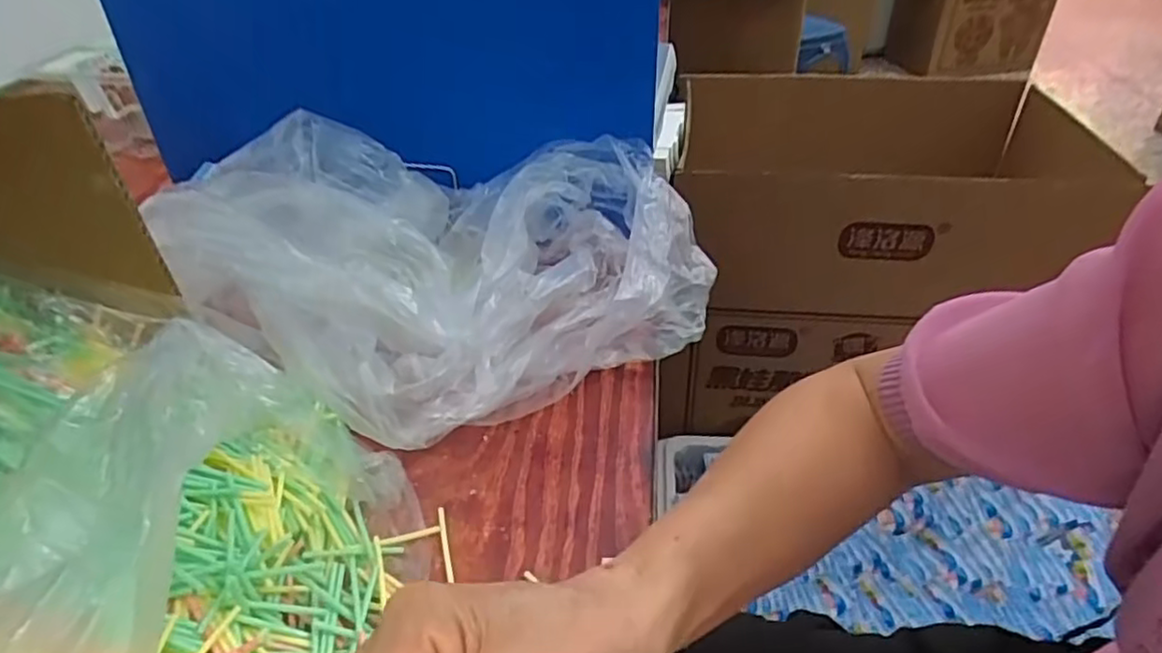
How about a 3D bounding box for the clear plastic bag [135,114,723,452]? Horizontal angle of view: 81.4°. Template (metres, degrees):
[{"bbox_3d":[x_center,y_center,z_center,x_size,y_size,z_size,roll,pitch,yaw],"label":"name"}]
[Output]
[{"bbox_3d":[-0.099,-0.061,0.578,0.395,0.173,0.262,-23,42,-26],"label":"clear plastic bag"}]

